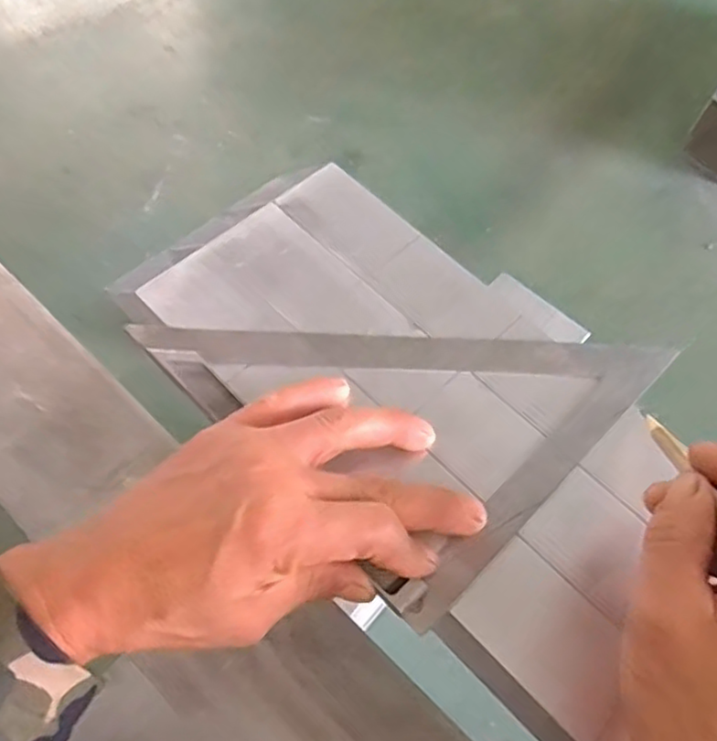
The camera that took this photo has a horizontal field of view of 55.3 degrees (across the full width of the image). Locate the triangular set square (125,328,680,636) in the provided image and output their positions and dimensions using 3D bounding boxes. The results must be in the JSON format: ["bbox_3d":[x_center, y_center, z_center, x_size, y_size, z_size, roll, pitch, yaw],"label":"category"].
[{"bbox_3d":[0.027,-0.006,0.364,0.195,0.013,0.200,-41,73,-21],"label":"triangular set square"}]

